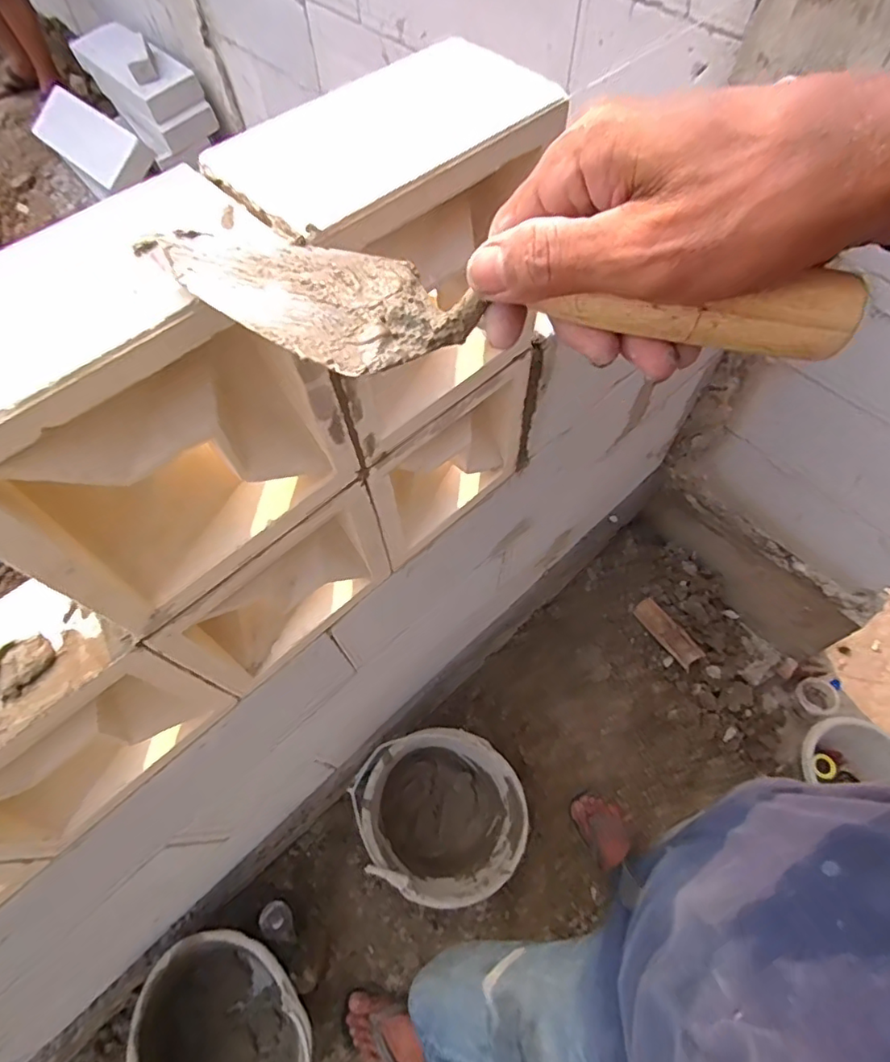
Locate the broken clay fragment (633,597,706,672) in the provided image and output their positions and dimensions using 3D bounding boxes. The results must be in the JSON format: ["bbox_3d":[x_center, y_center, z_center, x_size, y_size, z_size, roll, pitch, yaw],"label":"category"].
[{"bbox_3d":[0.585,0.266,1.445,0.064,0.033,0.205,-40,84,-18],"label":"broken clay fragment"}]

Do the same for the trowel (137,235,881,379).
[{"bbox_3d":[0.012,-0.097,0.230,0.278,0.038,0.072,9,62,14],"label":"trowel"}]

